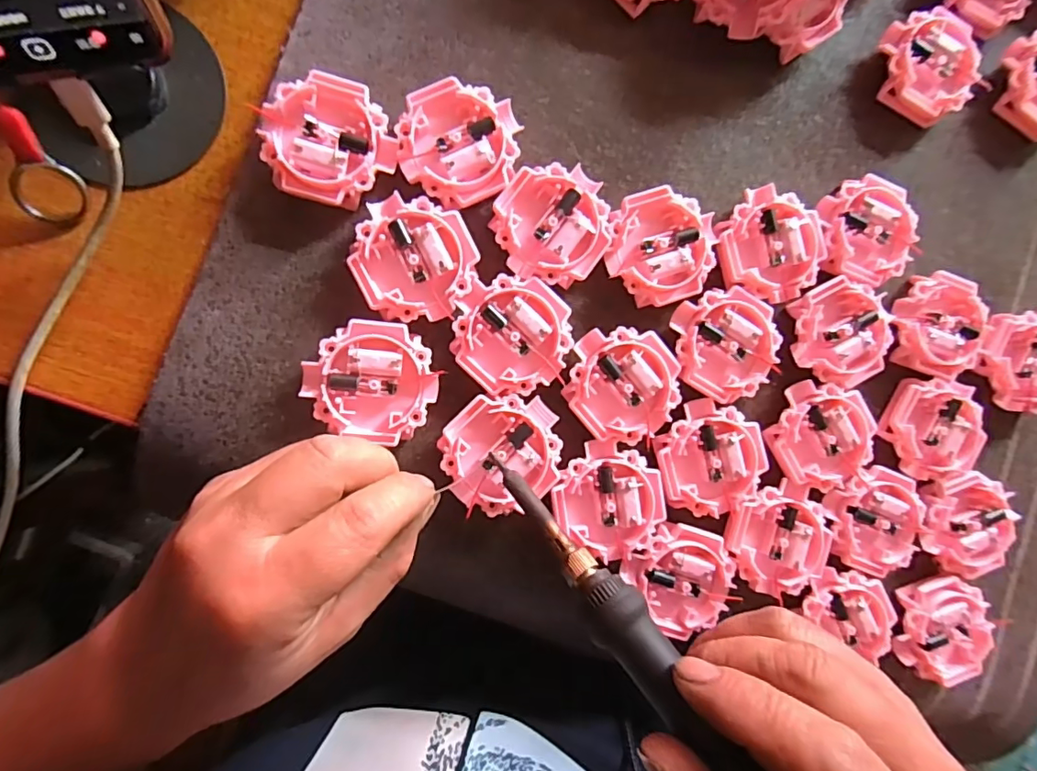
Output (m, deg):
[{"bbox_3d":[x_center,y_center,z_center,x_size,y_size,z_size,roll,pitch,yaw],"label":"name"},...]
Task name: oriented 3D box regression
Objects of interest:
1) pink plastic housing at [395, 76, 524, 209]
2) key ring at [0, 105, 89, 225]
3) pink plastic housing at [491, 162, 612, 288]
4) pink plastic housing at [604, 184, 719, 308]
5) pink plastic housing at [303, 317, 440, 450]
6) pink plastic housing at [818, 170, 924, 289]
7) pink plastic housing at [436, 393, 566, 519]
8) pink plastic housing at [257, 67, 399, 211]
[{"bbox_3d":[-0.026,-0.108,0.237,0.054,0.014,0.051,0,90,-9],"label":"pink plastic housing"},{"bbox_3d":[-0.190,-0.086,0.209,0.025,0.010,0.043,-9,127,-9],"label":"key ring"},{"bbox_3d":[0.015,-0.072,0.243,0.051,0.014,0.051,0,90,-9],"label":"pink plastic housing"},{"bbox_3d":[0.069,-0.066,0.251,0.054,0.014,0.050,0,90,-9],"label":"pink plastic housing"},{"bbox_3d":[-0.064,-0.002,0.229,0.054,0.015,0.049,6,89,-9],"label":"pink plastic housing"},{"bbox_3d":[0.178,-0.078,0.269,0.052,0.014,0.052,0,90,-9],"label":"pink plastic housing"},{"bbox_3d":[-0.006,0.030,0.235,0.050,0.008,0.054,0,88,-9],"label":"pink plastic housing"},{"bbox_3d":[-0.081,-0.105,0.230,0.054,0.018,0.054,0,88,-9],"label":"pink plastic housing"}]

